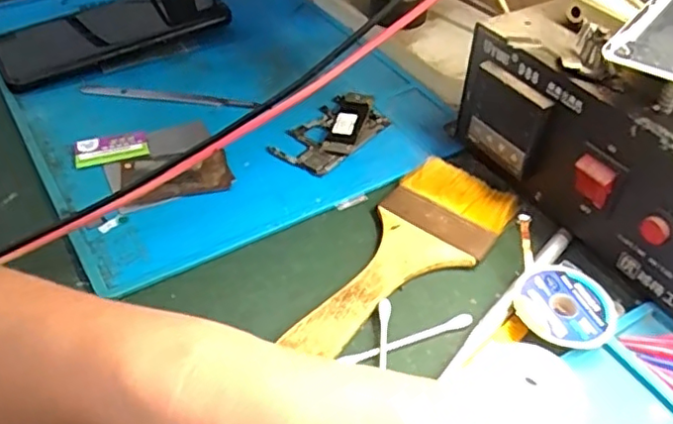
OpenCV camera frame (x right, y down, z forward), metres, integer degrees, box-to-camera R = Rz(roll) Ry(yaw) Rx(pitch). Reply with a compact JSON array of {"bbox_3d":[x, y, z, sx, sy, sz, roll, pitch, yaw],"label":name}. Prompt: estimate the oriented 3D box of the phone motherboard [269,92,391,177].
[{"bbox_3d":[-0.004,-0.052,0.388,0.043,0.010,0.075,29,51,27],"label":"phone motherboard"}]

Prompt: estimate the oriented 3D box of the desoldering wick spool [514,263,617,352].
[{"bbox_3d":[0.107,0.044,0.288,0.043,0.010,0.047,0,44,0],"label":"desoldering wick spool"}]

